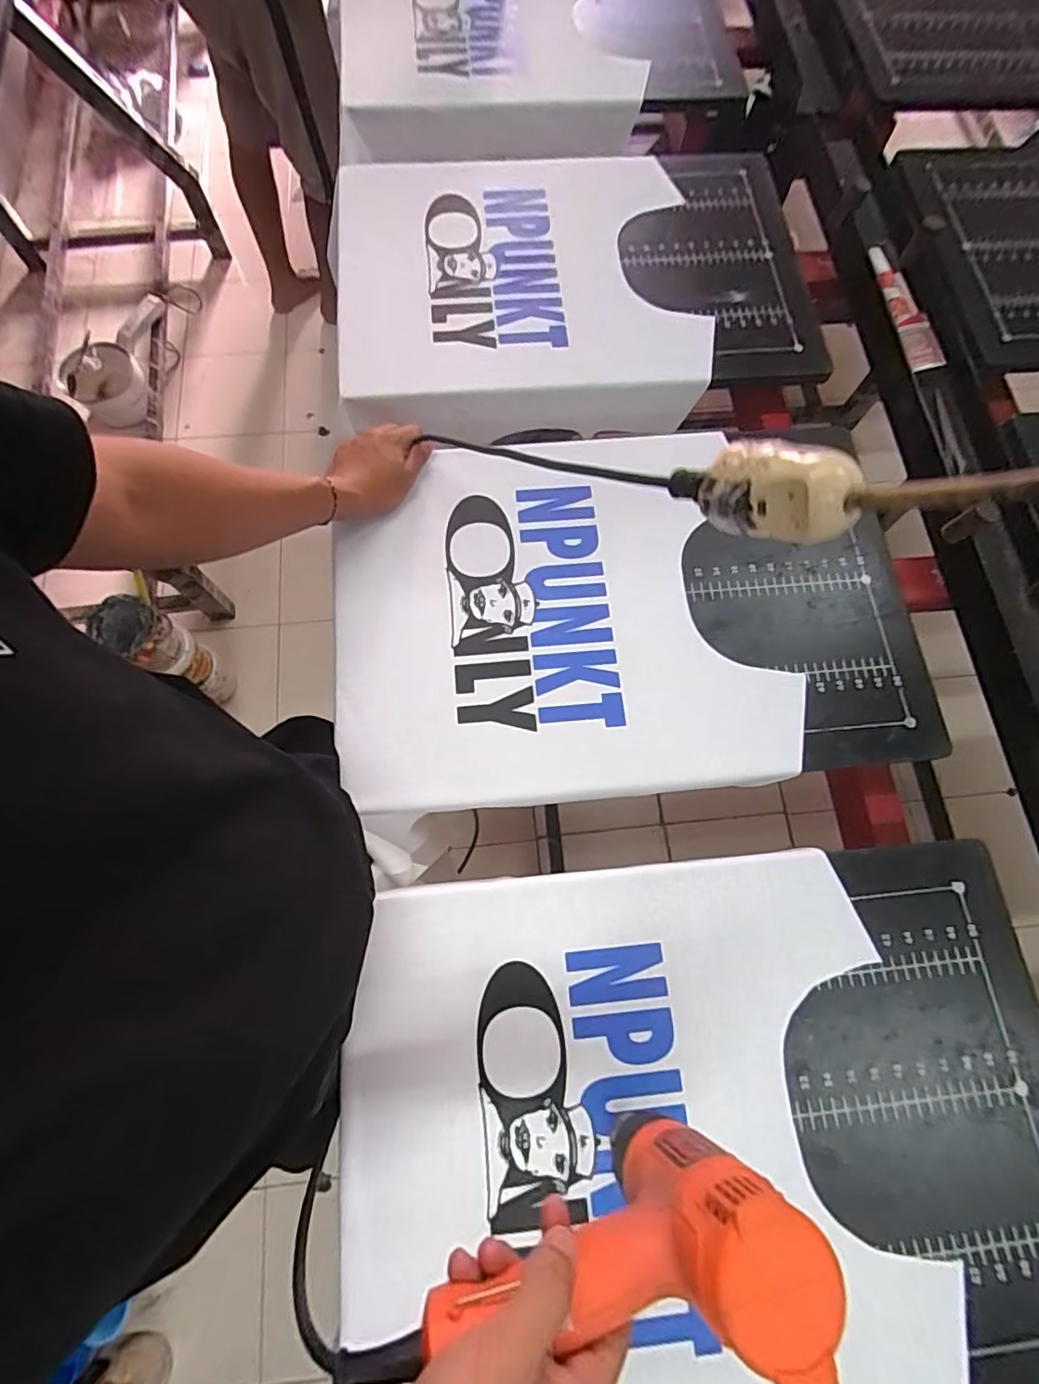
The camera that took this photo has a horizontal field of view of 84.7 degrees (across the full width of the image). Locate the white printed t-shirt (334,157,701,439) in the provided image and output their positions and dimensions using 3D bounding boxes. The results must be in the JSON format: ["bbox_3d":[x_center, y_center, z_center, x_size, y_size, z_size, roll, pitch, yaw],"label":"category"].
[{"bbox_3d":[0.015,-0.534,0.745,0.489,0.068,0.427,-4,73,-3],"label":"white printed t-shirt"}]

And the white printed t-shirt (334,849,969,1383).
[{"bbox_3d":[0.085,0.356,0.456,0.442,0.020,0.406,-3,73,-3],"label":"white printed t-shirt"}]

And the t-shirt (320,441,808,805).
[{"bbox_3d":[0.034,-0.086,0.599,0.440,0.026,0.391,-4,73,-4],"label":"t-shirt"}]

